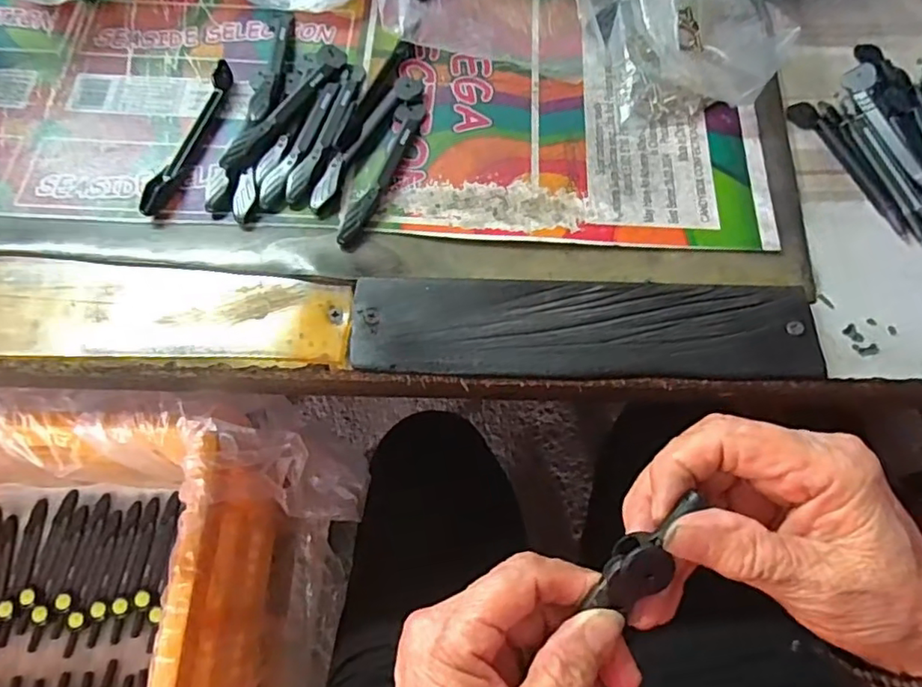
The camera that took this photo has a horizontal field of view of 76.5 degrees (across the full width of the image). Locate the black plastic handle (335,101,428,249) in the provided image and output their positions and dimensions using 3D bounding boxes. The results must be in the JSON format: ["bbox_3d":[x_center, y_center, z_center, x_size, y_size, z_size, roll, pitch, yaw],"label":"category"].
[{"bbox_3d":[-0.044,-0.099,0.324,0.015,0.011,0.107,17,67,7],"label":"black plastic handle"}]

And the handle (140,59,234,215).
[{"bbox_3d":[-0.154,-0.117,0.331,0.009,0.014,0.107,13,66,5],"label":"handle"}]

